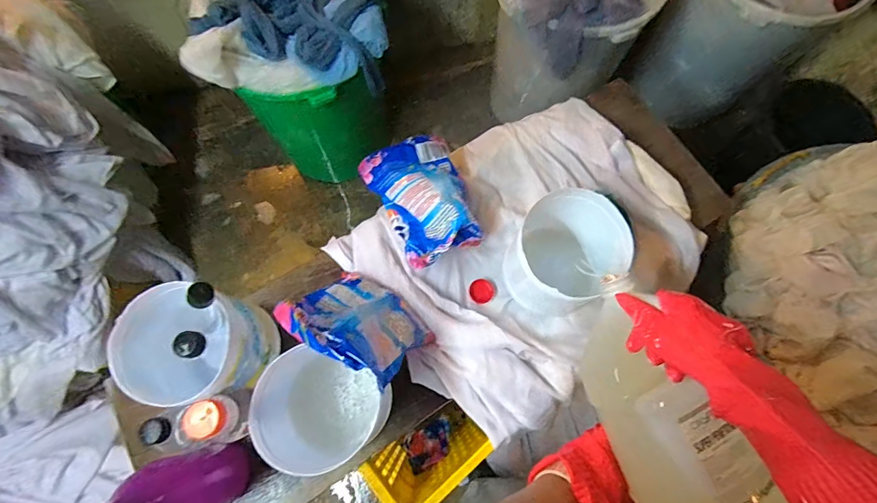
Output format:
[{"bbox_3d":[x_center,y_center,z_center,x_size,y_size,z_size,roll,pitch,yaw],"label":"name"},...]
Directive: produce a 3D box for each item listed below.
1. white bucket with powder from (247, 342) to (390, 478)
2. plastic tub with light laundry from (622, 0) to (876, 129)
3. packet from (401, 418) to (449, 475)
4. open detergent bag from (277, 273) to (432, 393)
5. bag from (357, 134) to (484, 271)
[{"bbox_3d":[-0.158,0.224,0.567,0.150,0.152,0.142,0,73,0],"label":"white bucket with powder"},{"bbox_3d":[0.892,-0.701,1.225,0.420,0.466,0.397,0,73,0],"label":"plastic tub with light laundry"},{"bbox_3d":[-0.018,0.394,0.833,0.105,0.040,0.073,-26,75,-8],"label":"packet"},{"bbox_3d":[-0.109,0.106,0.571,0.170,0.203,0.050,33,108,8],"label":"open detergent bag"},{"bbox_3d":[-0.018,-0.096,0.672,0.159,0.078,0.220,-28,75,-9],"label":"bag"}]

